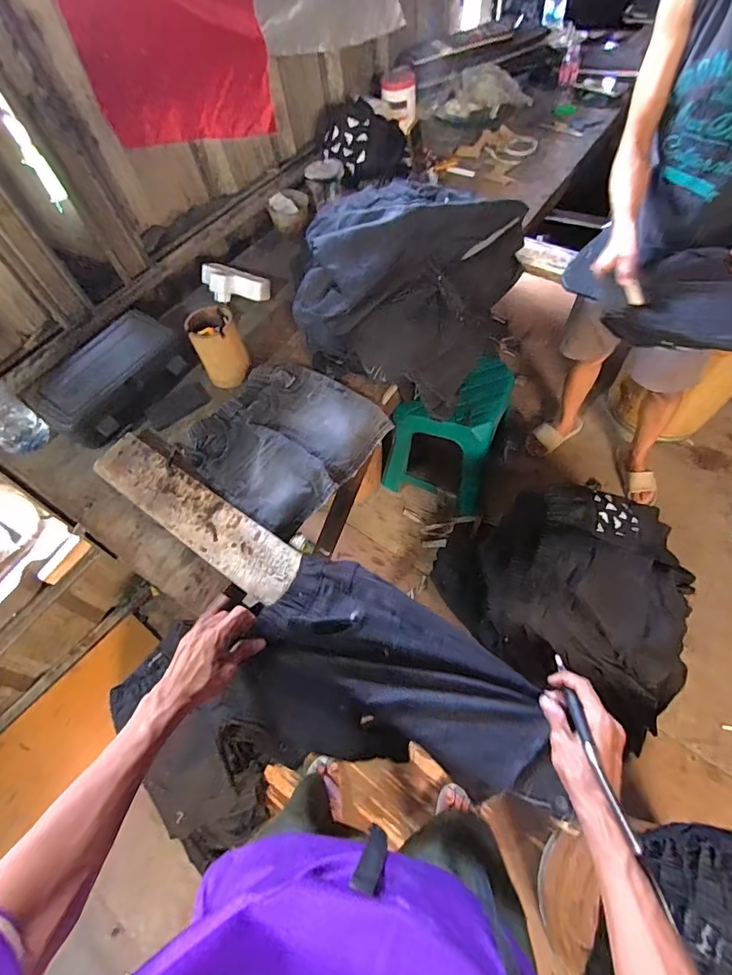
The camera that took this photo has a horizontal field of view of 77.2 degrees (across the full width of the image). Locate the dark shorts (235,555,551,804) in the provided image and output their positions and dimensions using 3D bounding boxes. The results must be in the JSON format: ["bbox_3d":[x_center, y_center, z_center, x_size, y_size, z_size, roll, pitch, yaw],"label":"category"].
[{"bbox_3d":[0.034,0.258,0.612,0.379,0.060,0.234,23,65,16],"label":"dark shorts"}]

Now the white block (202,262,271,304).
[{"bbox_3d":[-0.328,-0.487,1.091,0.198,0.042,0.094,24,65,17],"label":"white block"}]

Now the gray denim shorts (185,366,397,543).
[{"bbox_3d":[-0.158,-0.100,0.882,0.294,0.047,0.309,35,68,21],"label":"gray denim shorts"}]

